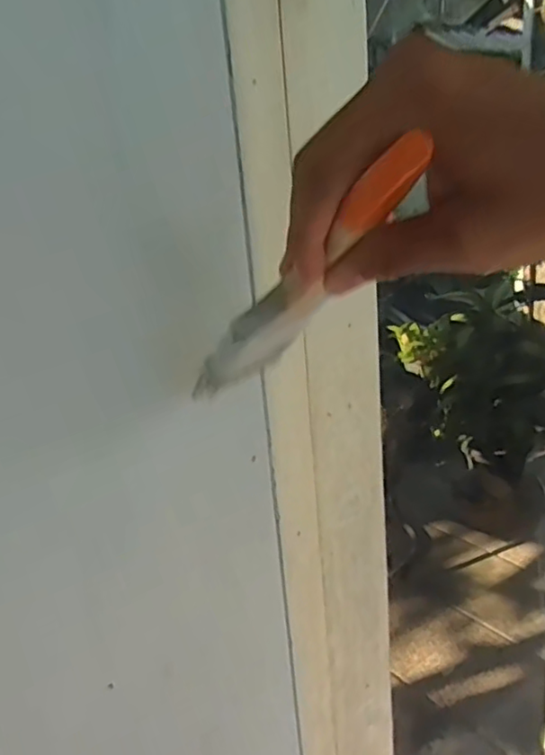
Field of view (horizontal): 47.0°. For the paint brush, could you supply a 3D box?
[{"bbox_3d":[0.007,-0.033,0.278,0.031,0.019,0.189,-19,-15,-35],"label":"paint brush"}]

